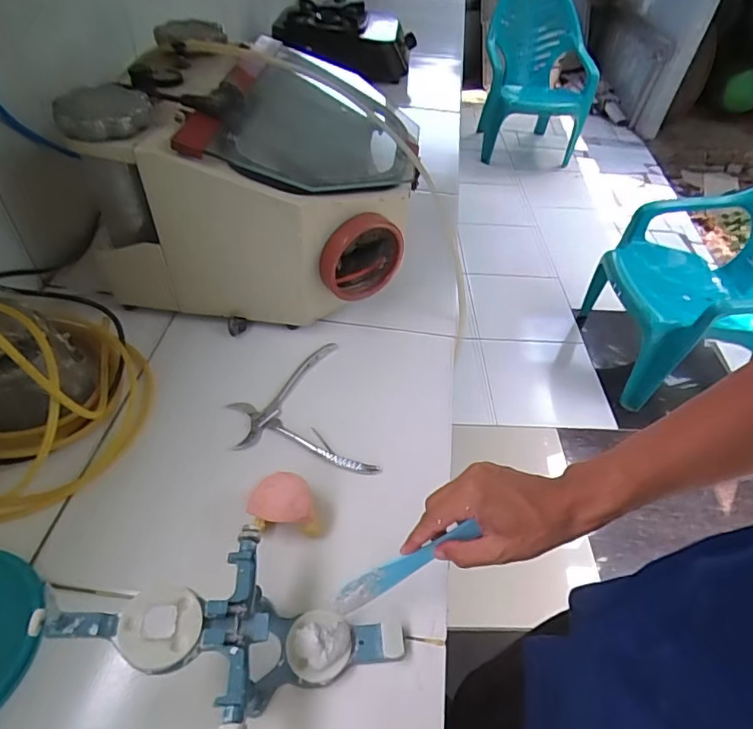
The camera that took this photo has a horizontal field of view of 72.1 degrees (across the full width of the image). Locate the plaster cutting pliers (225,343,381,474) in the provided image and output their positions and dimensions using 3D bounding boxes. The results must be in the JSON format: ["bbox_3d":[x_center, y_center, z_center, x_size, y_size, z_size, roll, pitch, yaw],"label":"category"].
[{"bbox_3d":[-0.095,0.060,0.609,0.145,0.013,0.193,-12,50,-16],"label":"plaster cutting pliers"}]

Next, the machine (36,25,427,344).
[{"bbox_3d":[-0.182,-0.251,0.721,0.459,0.269,0.312,10,47,3],"label":"machine"}]

